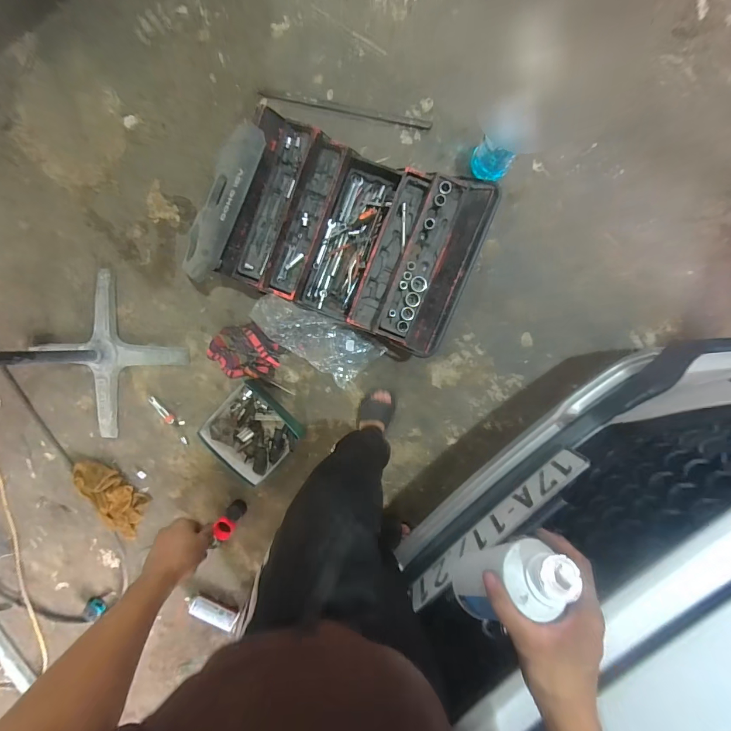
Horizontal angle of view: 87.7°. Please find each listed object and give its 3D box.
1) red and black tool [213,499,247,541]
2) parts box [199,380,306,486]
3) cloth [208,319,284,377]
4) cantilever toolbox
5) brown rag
[{"bbox_3d":[-0.487,0.553,1.368,0.067,0.044,0.156,31,90,0],"label":"red and black tool"},{"bbox_3d":[-0.385,0.227,1.289,0.242,0.113,0.279,-44,92,6],"label":"parts box"},{"bbox_3d":[-0.408,-0.048,1.294,0.247,0.042,0.178,-1,96,3],"label":"cloth"},{"bbox_3d":[-0.090,-0.403,1.142,0.800,0.229,0.492,21,97,3],"label":"cantilever toolbox"},{"bbox_3d":[-0.933,0.478,1.393,0.167,0.045,0.316,-44,92,6],"label":"brown rag"}]

